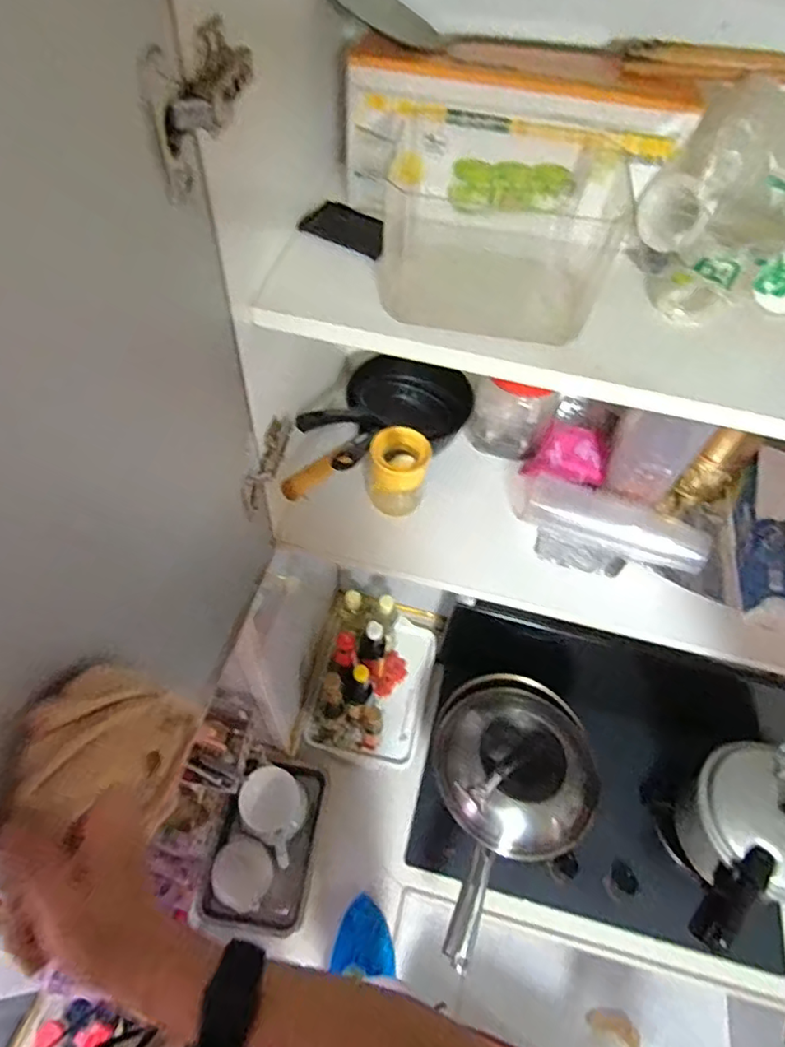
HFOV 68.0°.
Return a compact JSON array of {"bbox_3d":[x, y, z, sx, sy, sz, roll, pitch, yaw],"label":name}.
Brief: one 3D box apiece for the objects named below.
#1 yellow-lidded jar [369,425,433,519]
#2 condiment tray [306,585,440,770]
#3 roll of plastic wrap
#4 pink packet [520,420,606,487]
[{"bbox_3d":[0.006,-0.063,0.703,0.068,0.106,0.080,4,56,-2],"label":"yellow-lidded jar"},{"bbox_3d":[-0.034,0.320,1.282,0.248,0.239,0.326,13,56,4],"label":"condiment tray"},{"bbox_3d":[0.251,-0.002,0.706,0.240,0.048,0.056,23,56,28],"label":"roll of plastic wrap"},{"bbox_3d":[0.231,-0.094,0.763,0.091,0.035,0.104,19,57,8],"label":"pink packet"}]

